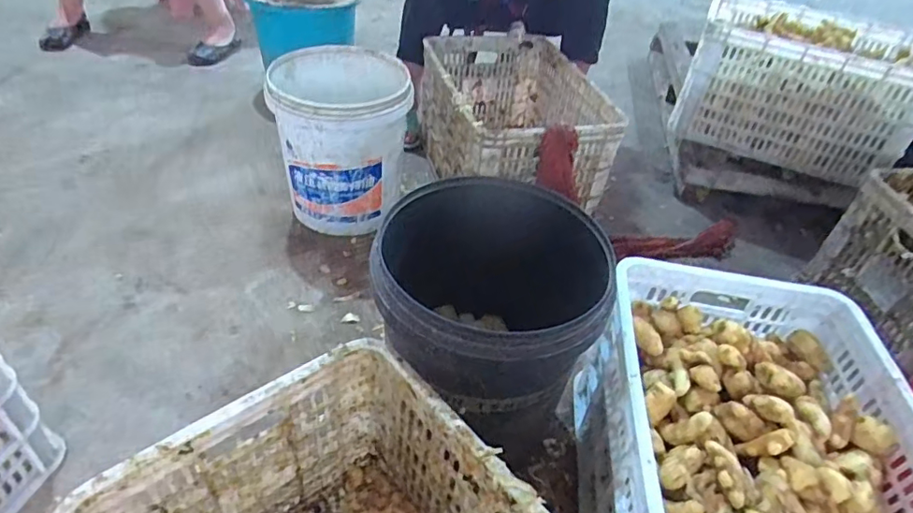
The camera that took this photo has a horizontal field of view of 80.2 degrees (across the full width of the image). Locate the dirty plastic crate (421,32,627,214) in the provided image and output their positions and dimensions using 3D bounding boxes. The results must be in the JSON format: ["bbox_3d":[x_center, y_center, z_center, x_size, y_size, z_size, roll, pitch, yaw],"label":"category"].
[{"bbox_3d":[0.122,-0.325,1.316,0.358,0.237,0.501,-3,42,-13],"label":"dirty plastic crate"}]

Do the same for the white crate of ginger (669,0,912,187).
[{"bbox_3d":[0.825,-0.417,1.329,0.482,0.274,0.335,24,43,18],"label":"white crate of ginger"}]

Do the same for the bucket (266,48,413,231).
[{"bbox_3d":[-0.249,-0.250,1.211,0.275,0.312,0.275,-1,43,-9],"label":"bucket"}]

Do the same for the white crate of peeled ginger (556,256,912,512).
[{"bbox_3d":[0.368,0.284,0.711,0.361,0.263,0.496,7,40,-2],"label":"white crate of peeled ginger"}]

